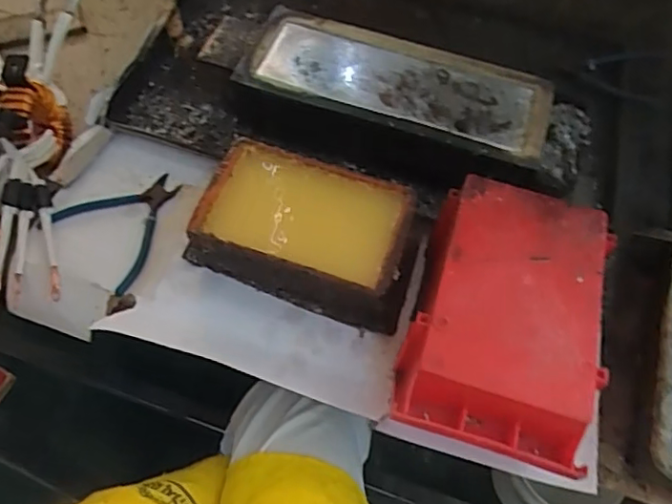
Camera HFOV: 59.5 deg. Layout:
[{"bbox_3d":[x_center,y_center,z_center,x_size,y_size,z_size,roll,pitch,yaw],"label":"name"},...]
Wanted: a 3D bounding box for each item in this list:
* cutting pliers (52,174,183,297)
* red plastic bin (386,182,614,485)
[{"bbox_3d":[-0.215,-0.032,0.628,0.121,0.009,0.124,41,64,19],"label":"cutting pliers"},{"bbox_3d":[0.150,0.056,0.524,0.157,0.076,0.243,17,58,6],"label":"red plastic bin"}]

